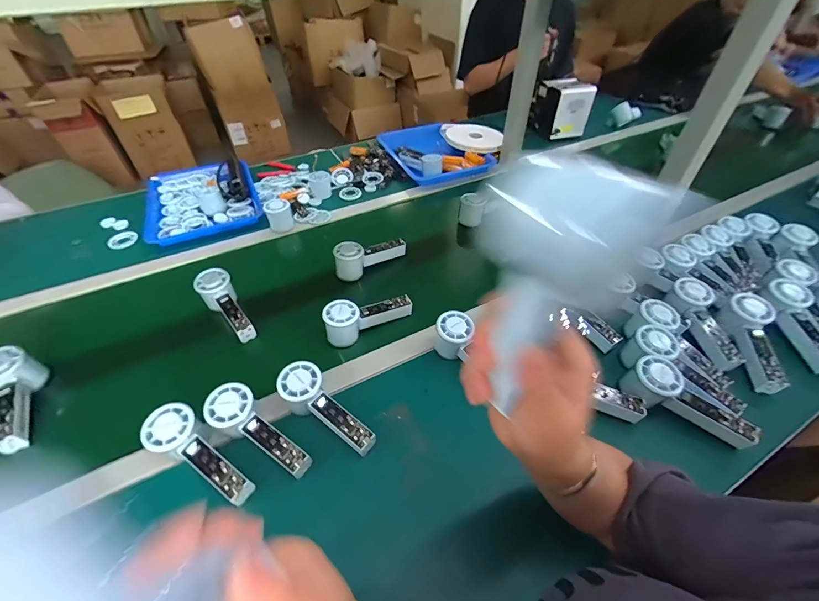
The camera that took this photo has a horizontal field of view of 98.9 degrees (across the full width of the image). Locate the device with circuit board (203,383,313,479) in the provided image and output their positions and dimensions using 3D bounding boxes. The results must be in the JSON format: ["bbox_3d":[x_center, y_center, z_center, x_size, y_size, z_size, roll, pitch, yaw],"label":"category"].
[{"bbox_3d":[-0.194,0.172,0.454,0.158,0.050,0.057,34,55,11],"label":"device with circuit board"}]

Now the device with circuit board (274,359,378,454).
[{"bbox_3d":[-0.114,0.150,0.477,0.155,0.054,0.054,38,56,12],"label":"device with circuit board"}]

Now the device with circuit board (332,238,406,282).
[{"bbox_3d":[-0.077,-0.094,0.703,0.152,0.057,0.046,-23,49,-19],"label":"device with circuit board"}]

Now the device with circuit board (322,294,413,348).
[{"bbox_3d":[-0.071,0.022,0.594,0.147,0.063,0.049,-24,50,-20],"label":"device with circuit board"}]

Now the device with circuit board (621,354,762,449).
[{"bbox_3d":[0.370,0.138,0.475,0.154,0.056,0.058,34,55,13],"label":"device with circuit board"}]

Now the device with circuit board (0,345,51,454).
[{"bbox_3d":[-0.568,0.146,0.502,0.050,0.066,0.154,-22,65,-18],"label":"device with circuit board"}]

